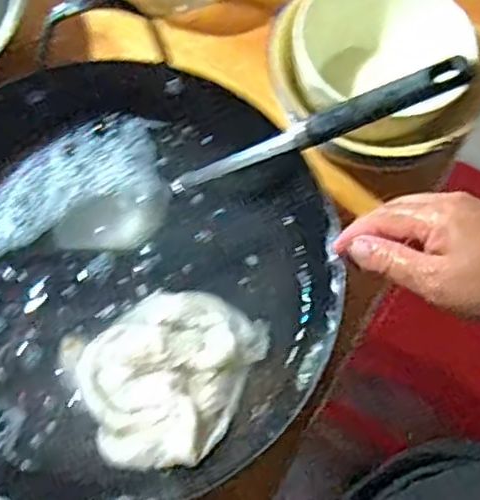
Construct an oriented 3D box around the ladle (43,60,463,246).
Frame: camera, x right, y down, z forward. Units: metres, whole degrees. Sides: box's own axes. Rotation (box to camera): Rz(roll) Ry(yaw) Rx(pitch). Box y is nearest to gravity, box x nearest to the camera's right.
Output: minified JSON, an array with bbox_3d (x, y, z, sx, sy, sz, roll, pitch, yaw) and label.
[{"bbox_3d":[0.007,-0.067,0.530,0.335,0.056,0.060,-22,69,24],"label":"ladle"}]

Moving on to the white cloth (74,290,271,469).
[{"bbox_3d":[-0.056,0.091,0.526,0.118,0.022,0.141,33,73,10],"label":"white cloth"}]

